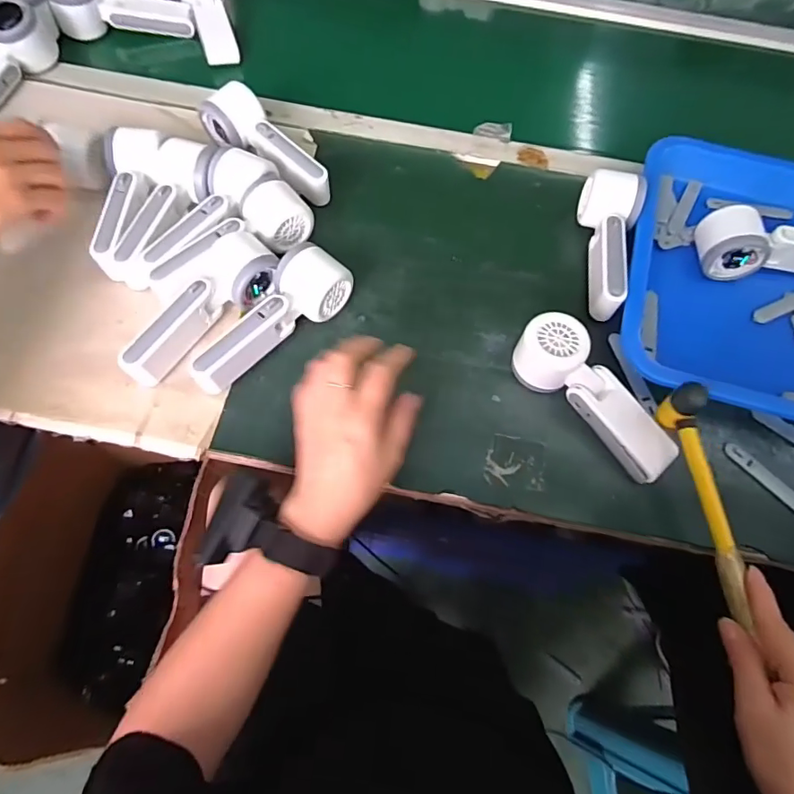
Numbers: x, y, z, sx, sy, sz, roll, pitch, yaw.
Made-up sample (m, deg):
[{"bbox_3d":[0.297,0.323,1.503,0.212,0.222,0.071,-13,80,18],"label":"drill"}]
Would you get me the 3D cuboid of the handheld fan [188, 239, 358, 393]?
[{"bbox_3d":[-0.114,-0.068,0.452,0.054,0.055,0.160,37,68,13],"label":"handheld fan"}]

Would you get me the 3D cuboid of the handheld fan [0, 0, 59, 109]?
[{"bbox_3d":[-0.458,-0.376,0.566,0.070,0.050,0.161,16,65,4],"label":"handheld fan"}]

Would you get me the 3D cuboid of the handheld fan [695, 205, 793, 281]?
[{"bbox_3d":[0.394,-0.155,0.515,0.164,0.048,0.060,2,65,-3],"label":"handheld fan"}]

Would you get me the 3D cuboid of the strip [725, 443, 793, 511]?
[{"bbox_3d":[0.325,0.075,0.433,0.015,0.004,0.093,-40,73,-19],"label":"strip"}]

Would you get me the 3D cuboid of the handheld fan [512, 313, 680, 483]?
[{"bbox_3d":[0.171,0.002,0.440,0.053,0.051,0.161,-34,72,-18],"label":"handheld fan"}]

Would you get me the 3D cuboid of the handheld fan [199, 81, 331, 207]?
[{"bbox_3d":[-0.136,-0.267,0.539,0.067,0.053,0.156,-40,73,-19],"label":"handheld fan"}]

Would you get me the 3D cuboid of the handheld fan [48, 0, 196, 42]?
[{"bbox_3d":[-0.343,-0.490,0.634,0.160,0.051,0.047,-6,65,-7],"label":"handheld fan"}]

